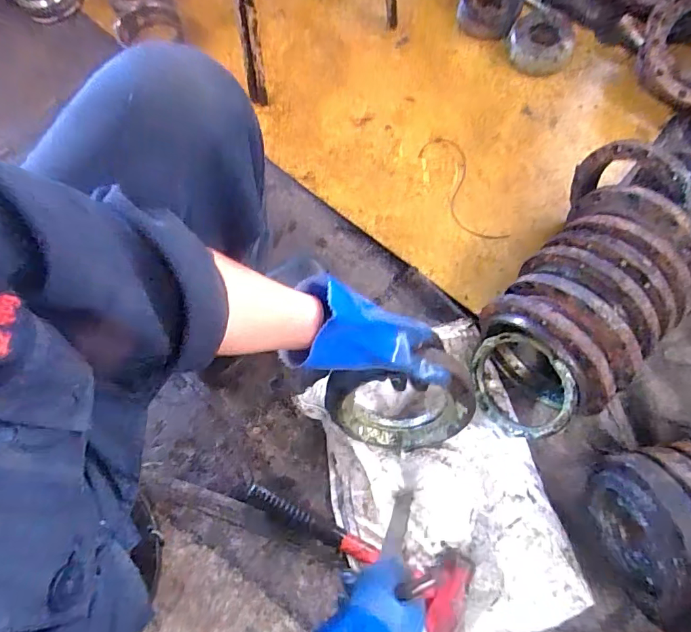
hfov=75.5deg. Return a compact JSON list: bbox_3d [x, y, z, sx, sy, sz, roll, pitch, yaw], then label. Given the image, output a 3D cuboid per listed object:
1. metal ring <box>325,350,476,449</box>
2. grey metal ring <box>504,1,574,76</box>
[{"bbox_3d":[0.078,0.128,0.614,0.190,0.170,0.044,-6,43,10],"label":"metal ring"},{"bbox_3d":[0.387,-0.543,0.875,0.127,0.045,0.150,24,75,7],"label":"grey metal ring"}]

